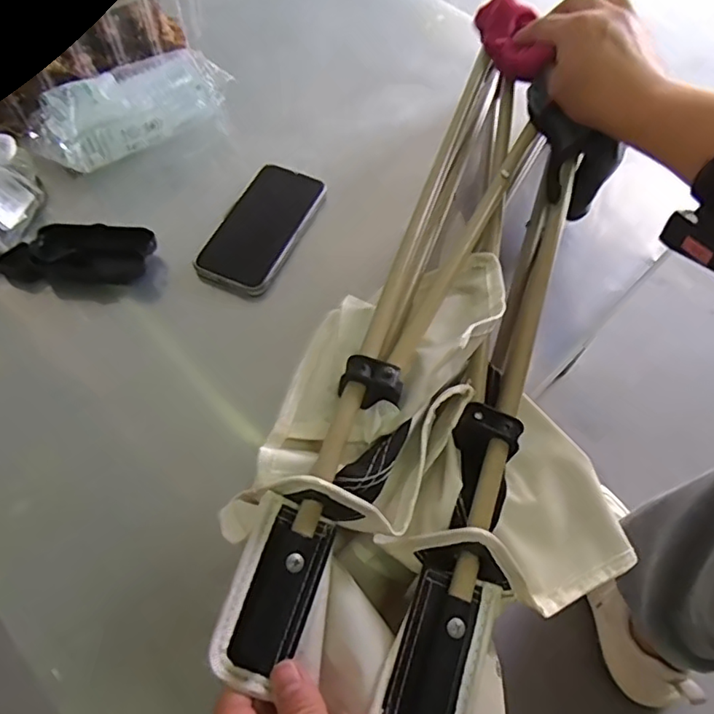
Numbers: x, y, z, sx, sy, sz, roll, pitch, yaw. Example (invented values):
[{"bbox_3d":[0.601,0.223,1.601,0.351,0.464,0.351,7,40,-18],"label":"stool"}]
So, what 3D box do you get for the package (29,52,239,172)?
[{"bbox_3d":[-0.232,-0.256,0.579,0.069,0.062,0.201,41,68,17],"label":"package"}]

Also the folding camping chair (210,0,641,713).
[{"bbox_3d":[0.098,-0.027,0.431,0.234,0.098,0.582,17,64,6],"label":"folding camping chair"}]

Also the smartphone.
[{"bbox_3d":[-0.091,-0.128,0.553,0.075,0.011,0.148,23,64,9],"label":"smartphone"}]

